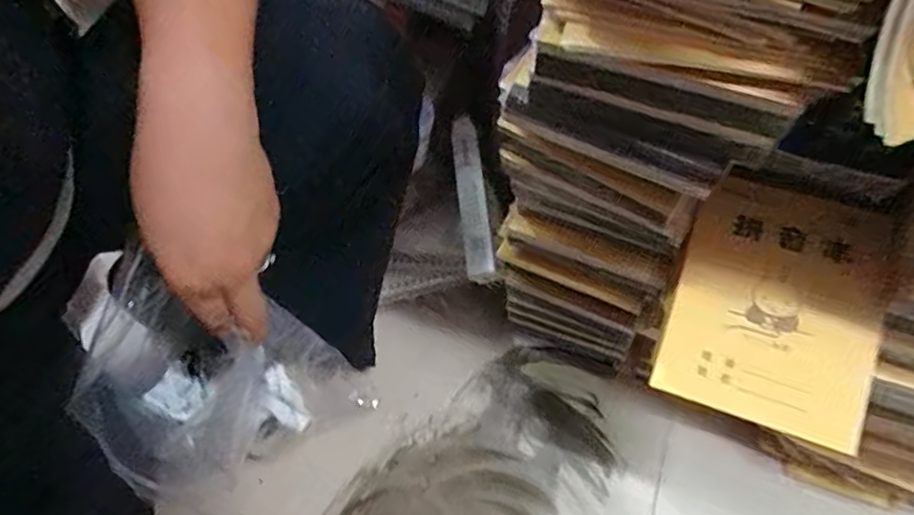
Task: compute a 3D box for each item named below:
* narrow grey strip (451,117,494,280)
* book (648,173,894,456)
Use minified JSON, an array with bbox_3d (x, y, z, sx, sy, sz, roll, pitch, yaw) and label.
[{"bbox_3d":[0.014,-0.061,0.566,0.031,0.008,0.160,-12,83,33],"label":"narrow grey strip"},{"bbox_3d":[0.226,0.030,0.402,0.132,0.010,0.171,19,73,14],"label":"book"}]

